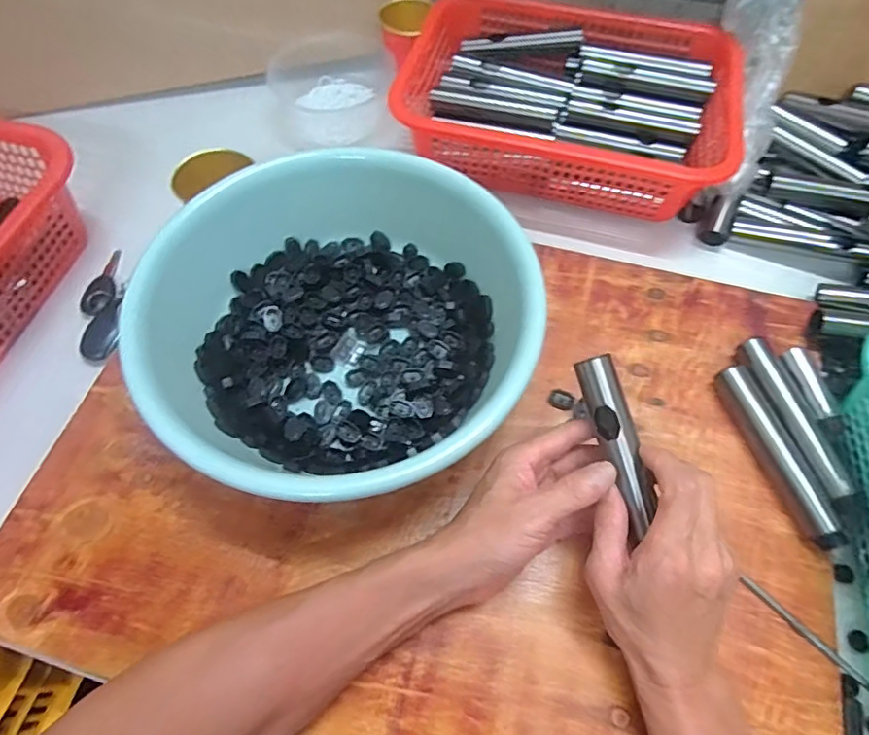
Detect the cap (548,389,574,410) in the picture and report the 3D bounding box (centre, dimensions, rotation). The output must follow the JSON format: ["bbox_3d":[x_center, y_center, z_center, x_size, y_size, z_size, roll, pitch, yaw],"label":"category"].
[{"bbox_3d":[0.109,0.027,0.464,0.020,0.006,0.014,19,64,10],"label":"cap"}]

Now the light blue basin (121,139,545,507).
[{"bbox_3d":[-0.072,-0.033,0.441,0.298,0.099,0.288,0,62,1],"label":"light blue basin"}]

